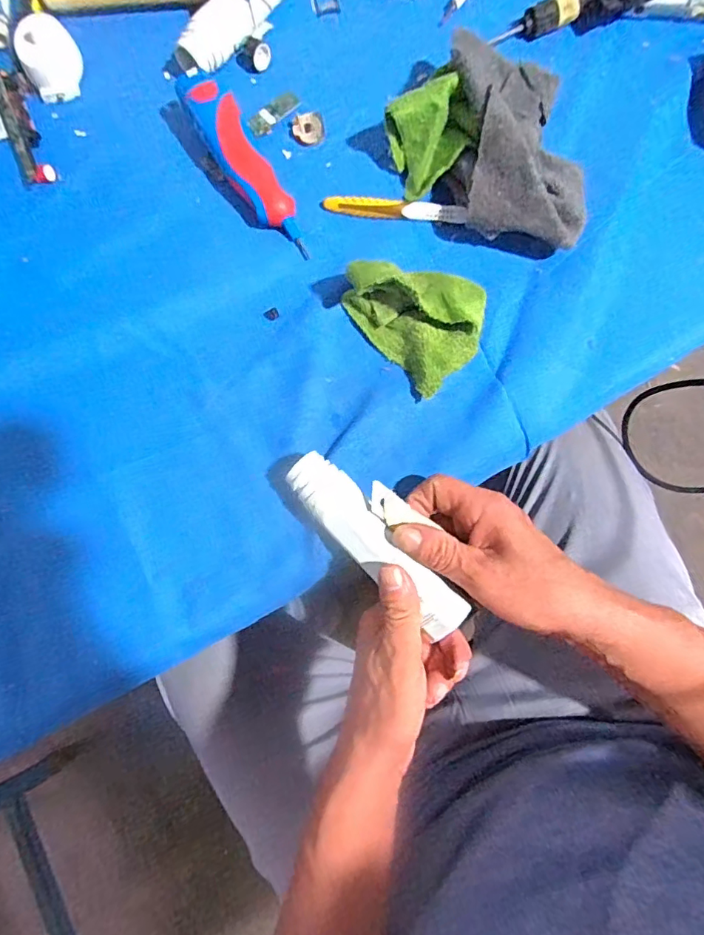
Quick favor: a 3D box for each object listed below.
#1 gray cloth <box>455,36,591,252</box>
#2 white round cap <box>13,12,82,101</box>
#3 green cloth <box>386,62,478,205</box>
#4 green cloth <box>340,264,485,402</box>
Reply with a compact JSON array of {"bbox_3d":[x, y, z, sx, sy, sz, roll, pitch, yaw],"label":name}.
[{"bbox_3d":[0.122,-0.235,0.365,0.085,0.053,0.155,-7,79,0],"label":"gray cloth"},{"bbox_3d":[-0.244,-0.331,0.402,0.042,0.028,0.053,-14,79,-2],"label":"white round cap"},{"bbox_3d":[0.059,-0.247,0.369,0.057,0.048,0.056,-26,80,-4],"label":"green cloth"},{"bbox_3d":[0.051,-0.110,0.347,0.073,0.042,0.093,-37,81,-6],"label":"green cloth"}]

